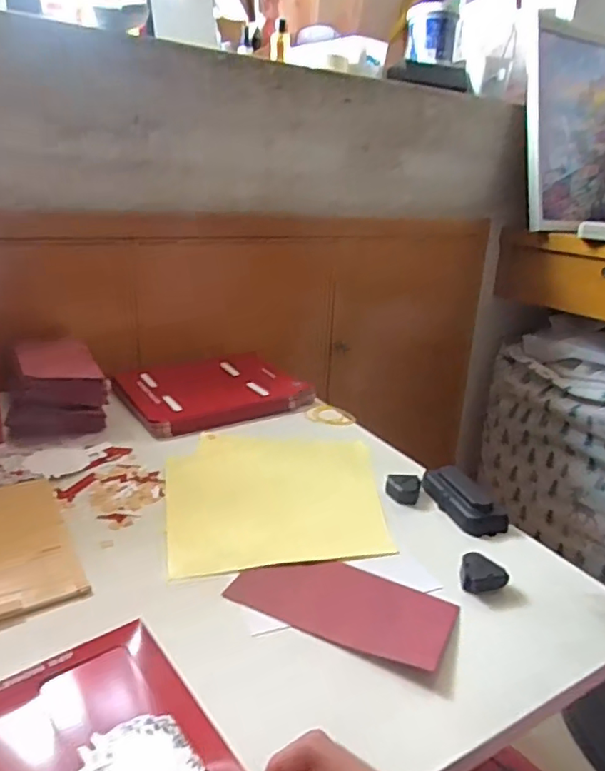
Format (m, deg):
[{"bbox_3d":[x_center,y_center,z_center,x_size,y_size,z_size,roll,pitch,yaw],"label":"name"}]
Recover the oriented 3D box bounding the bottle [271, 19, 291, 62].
[{"bbox_3d":[-0.043,-0.685,1.128,0.038,0.073,0.033,2,20,-2],"label":"bottle"}]

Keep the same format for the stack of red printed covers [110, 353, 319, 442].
[{"bbox_3d":[-0.138,0.006,0.866,0.268,0.030,0.211,-10,23,-32],"label":"stack of red printed covers"}]

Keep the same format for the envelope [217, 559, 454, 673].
[{"bbox_3d":[0.033,0.177,0.472,0.174,0.009,0.094,12,22,25],"label":"envelope"}]

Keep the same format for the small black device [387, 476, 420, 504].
[{"bbox_3d":[0.111,0.115,0.629,0.036,0.020,0.038,8,20,13],"label":"small black device"}]

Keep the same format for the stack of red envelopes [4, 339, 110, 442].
[{"bbox_3d":[-0.332,-0.003,0.749,0.110,0.096,0.151,-10,23,-32],"label":"stack of red envelopes"}]

